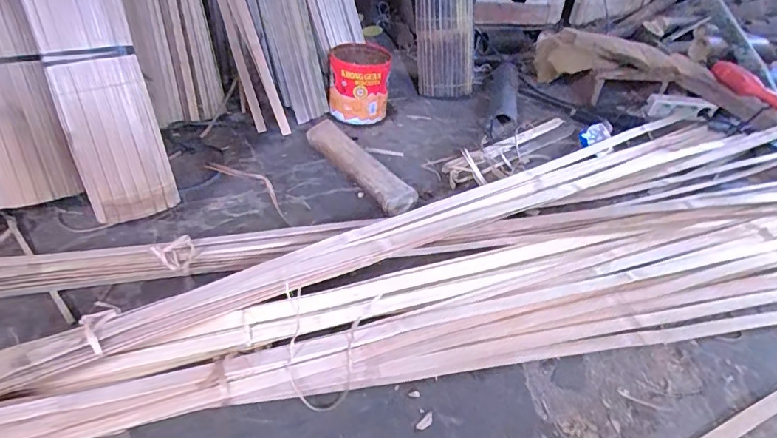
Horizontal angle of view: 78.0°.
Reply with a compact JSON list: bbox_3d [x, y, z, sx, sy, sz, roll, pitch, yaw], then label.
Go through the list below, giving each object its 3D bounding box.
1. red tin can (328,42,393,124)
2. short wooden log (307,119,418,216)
[{"bbox_3d":[-0.077,-0.350,1.241,0.148,0.154,0.144,2,40,-5],"label":"red tin can"},{"bbox_3d":[-0.069,-0.110,1.008,0.068,0.071,0.305,-28,50,-33],"label":"short wooden log"}]

